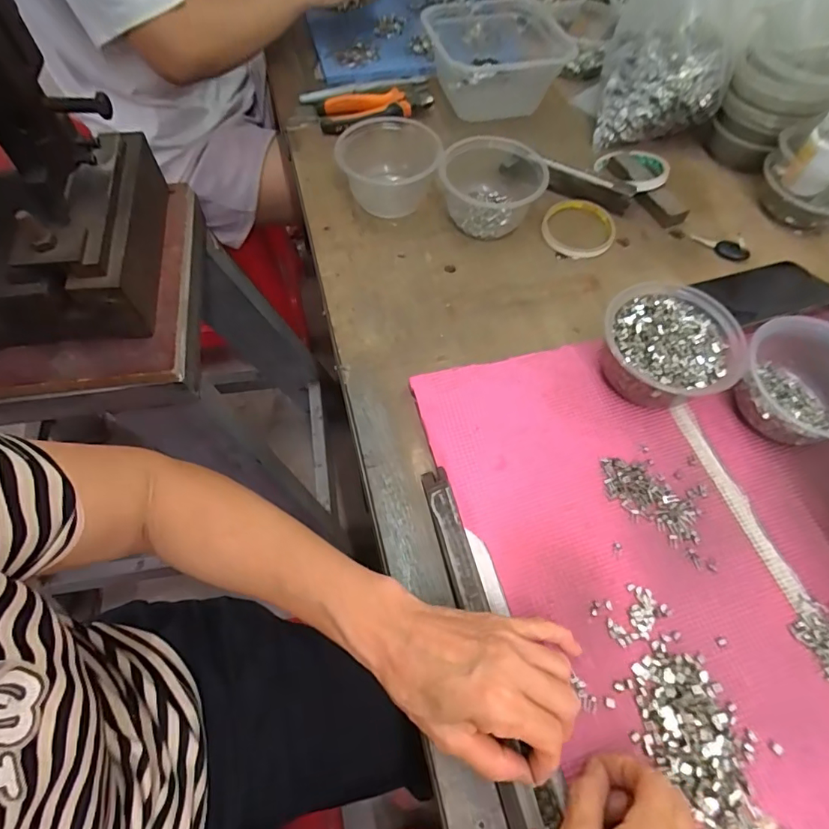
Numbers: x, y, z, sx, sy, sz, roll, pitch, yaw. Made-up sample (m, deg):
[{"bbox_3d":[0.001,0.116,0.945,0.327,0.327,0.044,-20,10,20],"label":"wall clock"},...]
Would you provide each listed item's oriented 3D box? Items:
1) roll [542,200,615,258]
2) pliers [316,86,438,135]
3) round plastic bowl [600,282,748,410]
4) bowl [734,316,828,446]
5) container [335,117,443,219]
[{"bbox_3d":[0.189,-0.214,0.569,0.083,0.013,0.085,1,61,-2],"label":"roll"},{"bbox_3d":[-0.049,-0.407,0.651,0.153,0.015,0.062,-13,62,-9],"label":"pliers"},{"bbox_3d":[0.225,-0.056,0.443,0.111,0.058,0.107,1,61,-2],"label":"round plastic bowl"},{"bbox_3d":[0.336,-0.025,0.424,0.101,0.070,0.113,-26,64,-15],"label":"bowl"},{"bbox_3d":[-0.030,-0.280,0.567,0.112,0.066,0.104,-6,61,-5],"label":"container"}]

